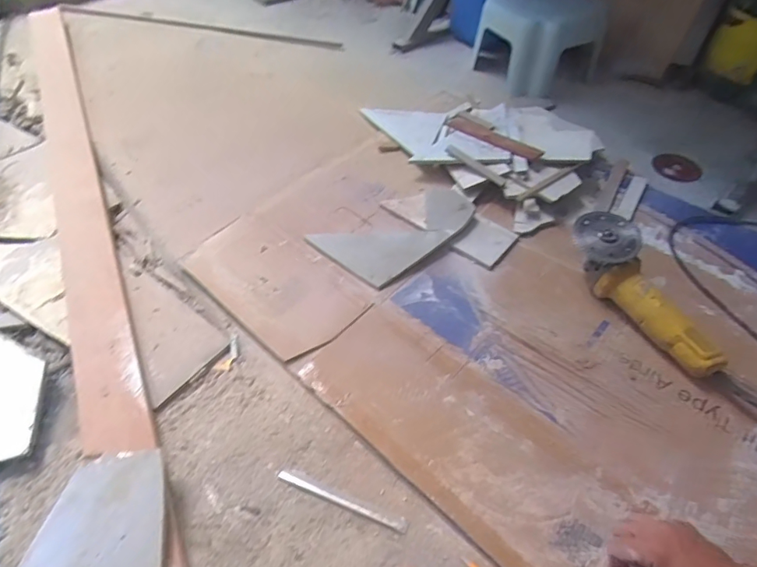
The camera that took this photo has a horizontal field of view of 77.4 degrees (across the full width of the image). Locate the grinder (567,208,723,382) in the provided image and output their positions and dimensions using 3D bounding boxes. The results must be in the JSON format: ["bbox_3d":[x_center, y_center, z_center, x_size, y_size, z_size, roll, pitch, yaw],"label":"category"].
[{"bbox_3d":[0.400,0.012,0.722,0.084,0.082,0.285,-24,70,-15],"label":"grinder"}]

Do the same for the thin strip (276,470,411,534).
[{"bbox_3d":[-0.048,0.276,0.599,0.176,0.004,0.014,16,51,13],"label":"thin strip"}]

